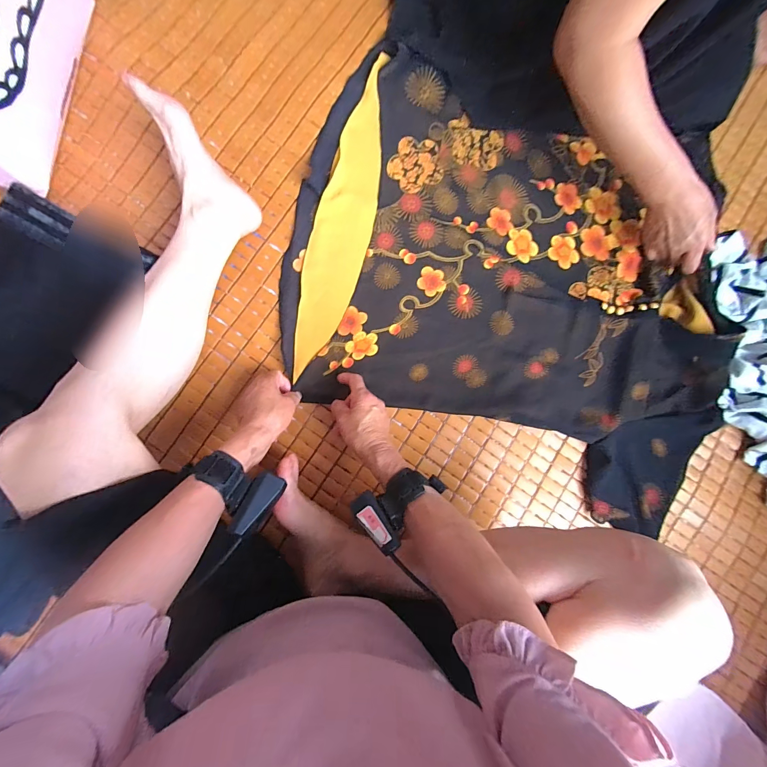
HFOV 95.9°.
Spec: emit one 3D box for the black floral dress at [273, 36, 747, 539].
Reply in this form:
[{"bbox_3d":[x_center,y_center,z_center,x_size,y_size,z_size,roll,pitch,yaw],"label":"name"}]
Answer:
[{"bbox_3d":[0.207,-0.164,0.551,0.715,0.031,0.557,22,84,-2],"label":"black floral dress"}]

